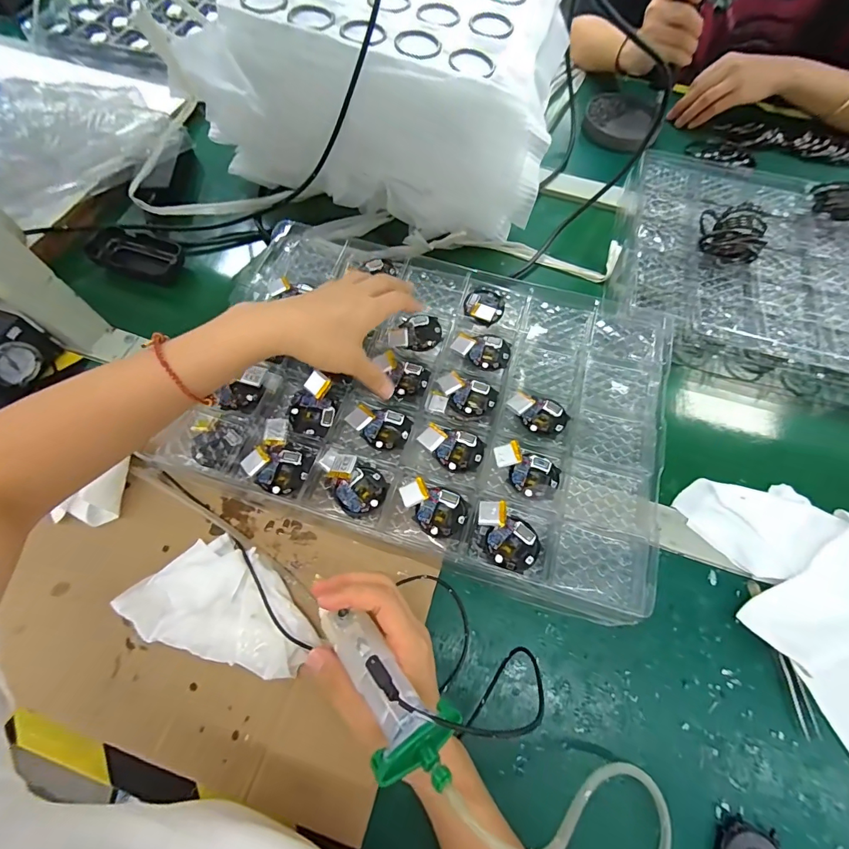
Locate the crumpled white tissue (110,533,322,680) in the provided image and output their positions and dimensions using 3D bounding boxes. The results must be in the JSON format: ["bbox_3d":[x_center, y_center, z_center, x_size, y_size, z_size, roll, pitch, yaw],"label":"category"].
[{"bbox_3d":[-0.162,0.157,0.327,0.098,0.036,0.127,-42,73,-17],"label":"crumpled white tissue"}]

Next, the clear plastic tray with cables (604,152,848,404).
[{"bbox_3d":[0.472,-0.202,0.497,0.451,0.058,0.349,19,67,7],"label":"clear plastic tray with cables"}]

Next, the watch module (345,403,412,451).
[{"bbox_3d":[-0.042,0.002,0.375,0.058,0.008,0.039,12,66,4],"label":"watch module"}]

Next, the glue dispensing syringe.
[{"bbox_3d":[-0.027,0.149,0.237,0.044,0.025,0.106,-43,50,-16],"label":"glue dispensing syringe"}]

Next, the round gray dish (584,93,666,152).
[{"bbox_3d":[0.312,-0.477,0.635,0.111,0.018,0.124,30,69,11],"label":"round gray dish"}]

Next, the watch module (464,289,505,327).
[{"bbox_3d":[0.065,-0.129,0.438,0.042,0.008,0.044,41,71,15],"label":"watch module"}]

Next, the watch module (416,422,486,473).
[{"bbox_3d":[0.024,0.021,0.370,0.058,0.007,0.039,18,67,6],"label":"watch module"}]

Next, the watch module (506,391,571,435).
[{"bbox_3d":[0.108,-0.011,0.389,0.057,0.005,0.038,18,67,6],"label":"watch module"}]

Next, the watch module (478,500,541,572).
[{"bbox_3d":[0.068,0.090,0.337,0.040,0.014,0.060,-28,70,-13],"label":"watch module"}]

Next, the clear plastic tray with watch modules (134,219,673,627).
[{"bbox_3d":[0.008,-0.040,0.402,0.440,0.033,0.313,18,68,7],"label":"clear plastic tray with watch modules"}]

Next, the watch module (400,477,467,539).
[{"bbox_3d":[0.010,0.068,0.345,0.041,0.013,0.055,-32,71,-14],"label":"watch module"}]

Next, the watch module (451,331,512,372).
[{"bbox_3d":[0.059,-0.077,0.420,0.057,0.008,0.044,20,67,7],"label":"watch module"}]

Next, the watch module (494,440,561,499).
[{"bbox_3d":[0.091,0.039,0.363,0.040,0.008,0.058,-39,73,-17],"label":"watch module"}]

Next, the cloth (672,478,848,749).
[{"bbox_3d":[0.363,0.134,0.354,0.183,0.029,0.248,-33,71,-15],"label":"cloth"}]

